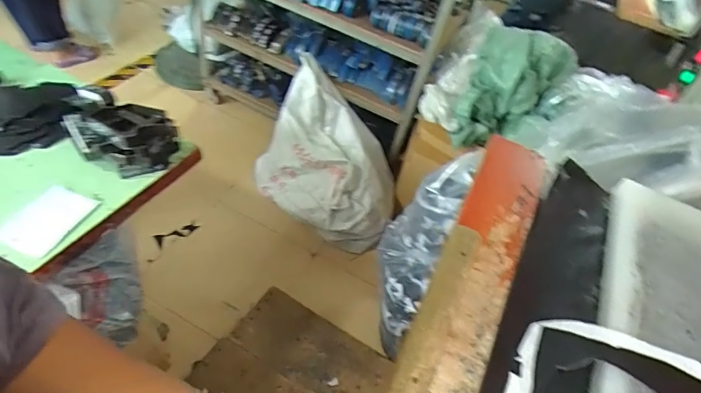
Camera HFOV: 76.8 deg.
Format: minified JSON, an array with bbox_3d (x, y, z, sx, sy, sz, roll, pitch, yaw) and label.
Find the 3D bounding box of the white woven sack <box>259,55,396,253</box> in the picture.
[{"bbox_3d":[-0.081,-0.154,1.844,0.543,0.492,0.480,19,49,3],"label":"white woven sack"}]

